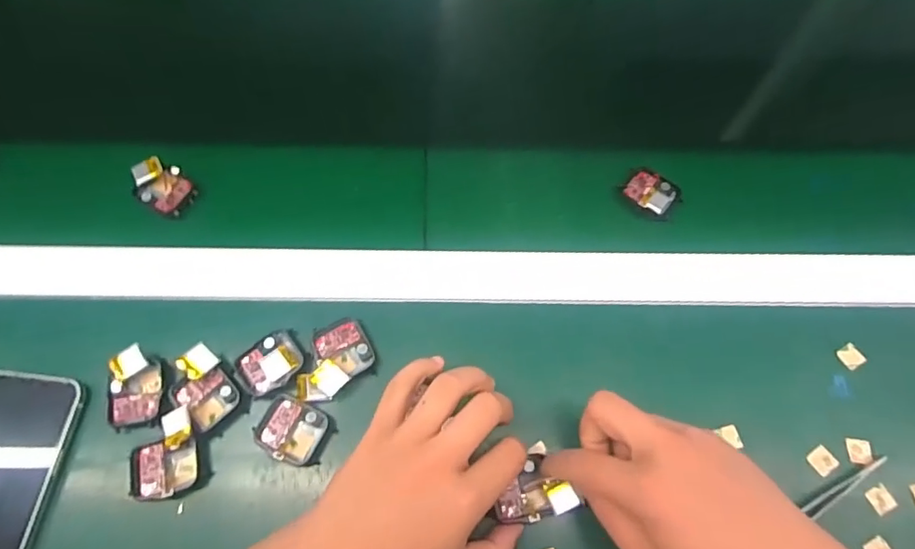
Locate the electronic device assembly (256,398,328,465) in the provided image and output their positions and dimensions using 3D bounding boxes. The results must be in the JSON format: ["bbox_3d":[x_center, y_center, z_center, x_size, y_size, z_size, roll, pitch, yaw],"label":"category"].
[{"bbox_3d":[-0.111,0.104,0.347,0.042,0.012,0.037,17,68,7],"label":"electronic device assembly"}]

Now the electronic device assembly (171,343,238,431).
[{"bbox_3d":[-0.171,0.077,0.350,0.040,0.027,0.040,40,73,15],"label":"electronic device assembly"}]

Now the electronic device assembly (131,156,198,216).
[{"bbox_3d":[-0.239,-0.071,0.419,0.048,0.014,0.036,28,70,12],"label":"electronic device assembly"}]

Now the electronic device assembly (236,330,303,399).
[{"bbox_3d":[-0.131,0.062,0.360,0.044,0.010,0.035,-37,71,-14],"label":"electronic device assembly"}]

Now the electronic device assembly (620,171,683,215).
[{"bbox_3d":[0.158,-0.068,0.426,0.042,0.009,0.035,42,73,16],"label":"electronic device assembly"}]

